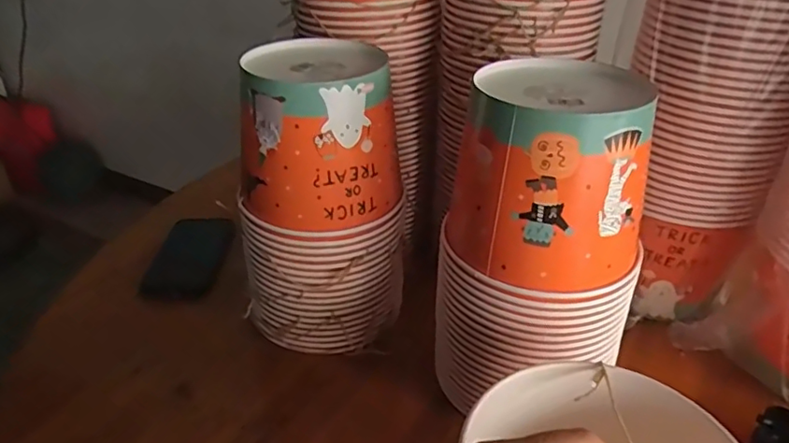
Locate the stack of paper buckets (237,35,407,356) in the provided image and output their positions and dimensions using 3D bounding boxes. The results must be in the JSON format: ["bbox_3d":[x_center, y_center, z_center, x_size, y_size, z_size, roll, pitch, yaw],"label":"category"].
[{"bbox_3d":[-0.073,-0.018,0.565,0.151,0.279,0.126,14,33,22],"label":"stack of paper buckets"}]

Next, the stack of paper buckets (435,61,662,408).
[{"bbox_3d":[0.112,0.011,0.470,0.129,0.250,0.140,-18,35,-27],"label":"stack of paper buckets"}]

